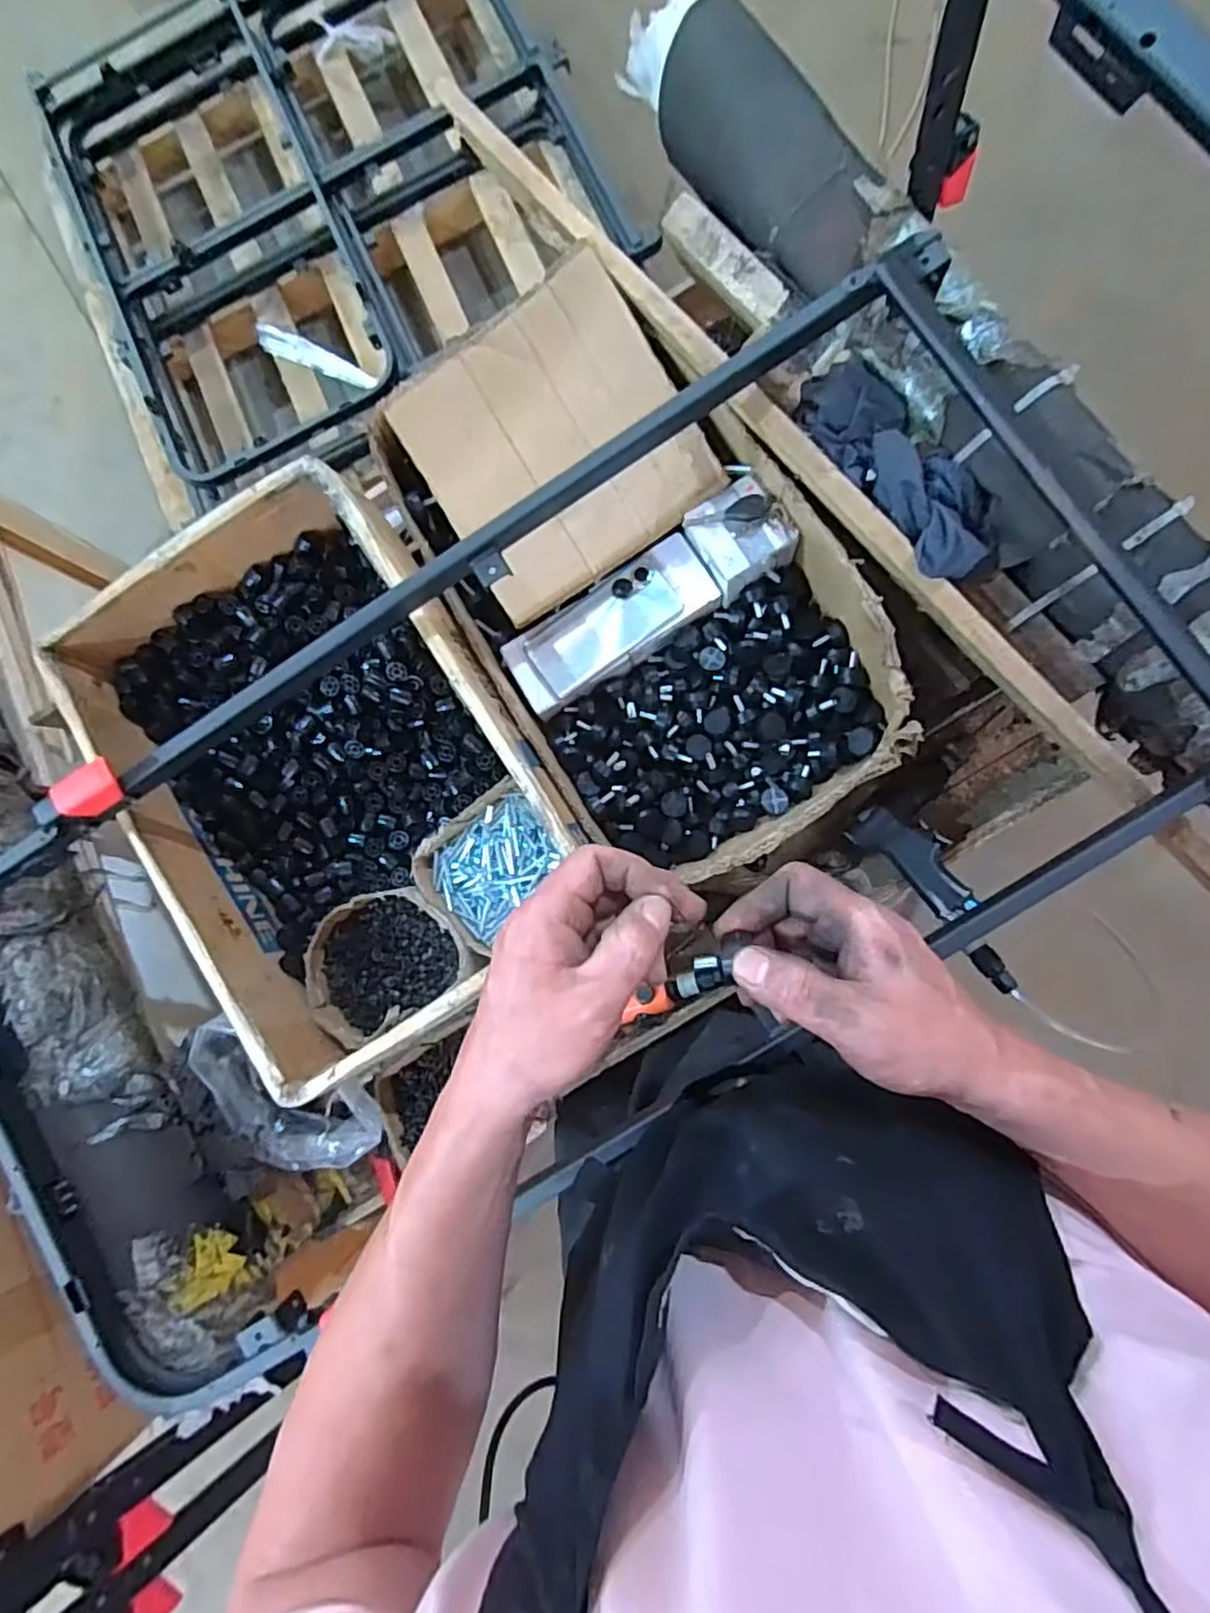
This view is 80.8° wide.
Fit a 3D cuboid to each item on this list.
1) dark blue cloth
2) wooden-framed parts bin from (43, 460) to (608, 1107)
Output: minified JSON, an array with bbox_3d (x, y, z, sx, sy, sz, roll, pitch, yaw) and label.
[{"bbox_3d":[0.257,-0.299,0.622,0.087,0.055,0.230,-31,82,4],"label":"dark blue cloth"},{"bbox_3d":[-0.269,-0.038,0.719,0.356,0.143,0.505,-36,82,3],"label":"wooden-framed parts bin"}]

